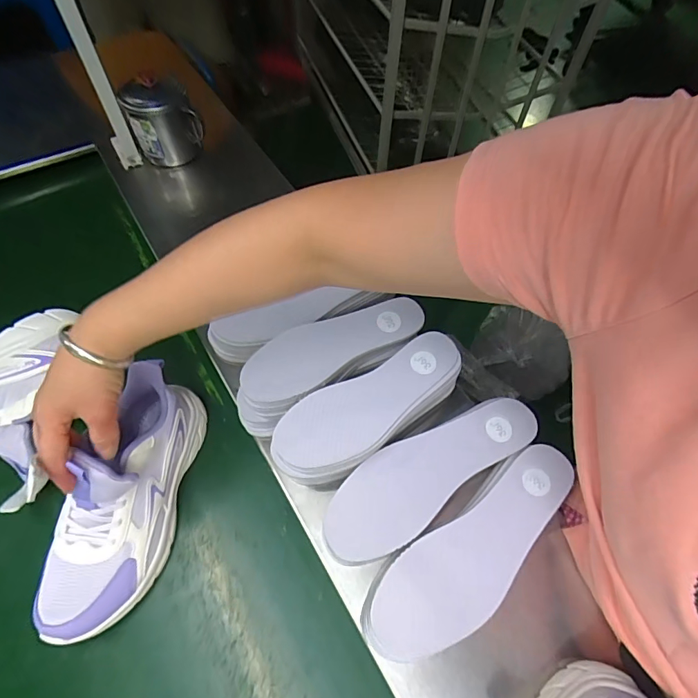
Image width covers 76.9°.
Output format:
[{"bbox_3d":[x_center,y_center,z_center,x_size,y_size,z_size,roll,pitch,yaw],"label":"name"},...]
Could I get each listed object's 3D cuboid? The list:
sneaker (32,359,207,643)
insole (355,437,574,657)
[{"bbox_3d":[-0.216,0.140,0.421,0.083,0.140,0.241,14,69,5],"label":"sneaker"},{"bbox_3d":[0.121,0.179,0.399,0.244,0.005,0.078,-31,65,-20],"label":"insole"}]

